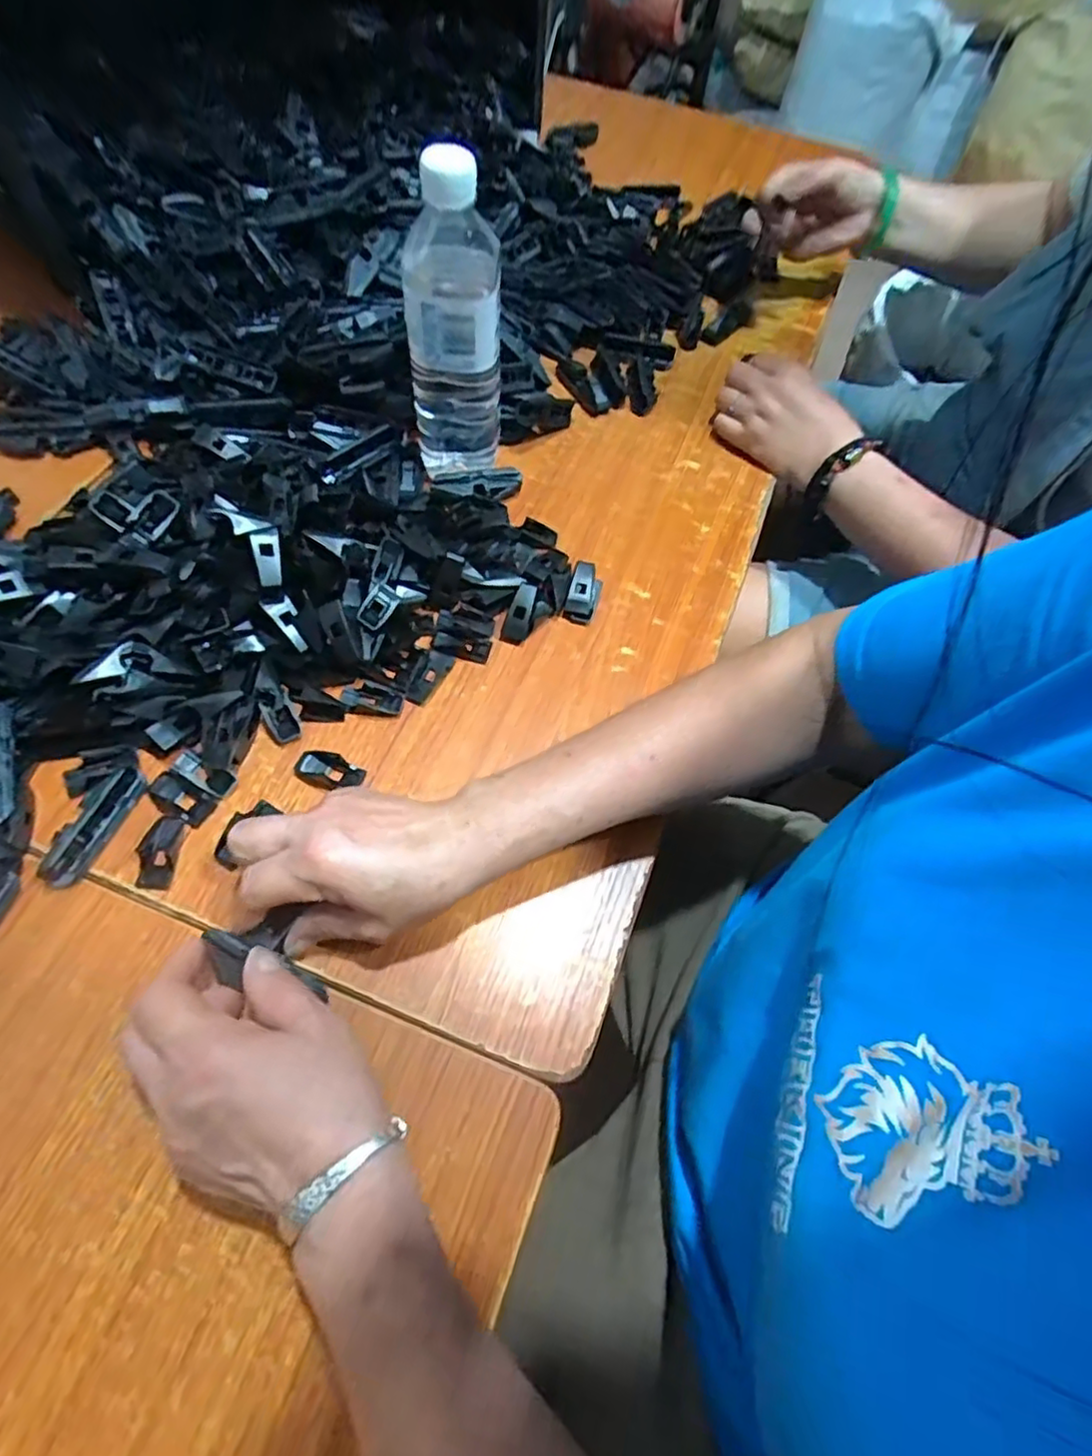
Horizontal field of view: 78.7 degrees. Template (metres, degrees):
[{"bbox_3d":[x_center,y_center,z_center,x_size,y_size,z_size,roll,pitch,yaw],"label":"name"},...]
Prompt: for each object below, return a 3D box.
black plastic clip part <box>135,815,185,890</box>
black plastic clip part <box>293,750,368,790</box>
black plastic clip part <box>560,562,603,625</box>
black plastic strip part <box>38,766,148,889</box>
[{"bbox_3d":[-0.223,0.071,0.383,0.020,0.007,0.042,0,61,-4],"label":"black plastic clip part"},{"bbox_3d":[-0.136,0.026,0.414,0.042,0.011,0.021,14,60,4],"label":"black plastic clip part"},{"bbox_3d":[0.028,-0.101,0.495,0.023,0.016,0.045,15,61,4],"label":"black plastic clip part"},{"bbox_3d":[-0.260,0.055,0.384,0.022,0.016,0.073,20,61,7],"label":"black plastic strip part"}]

